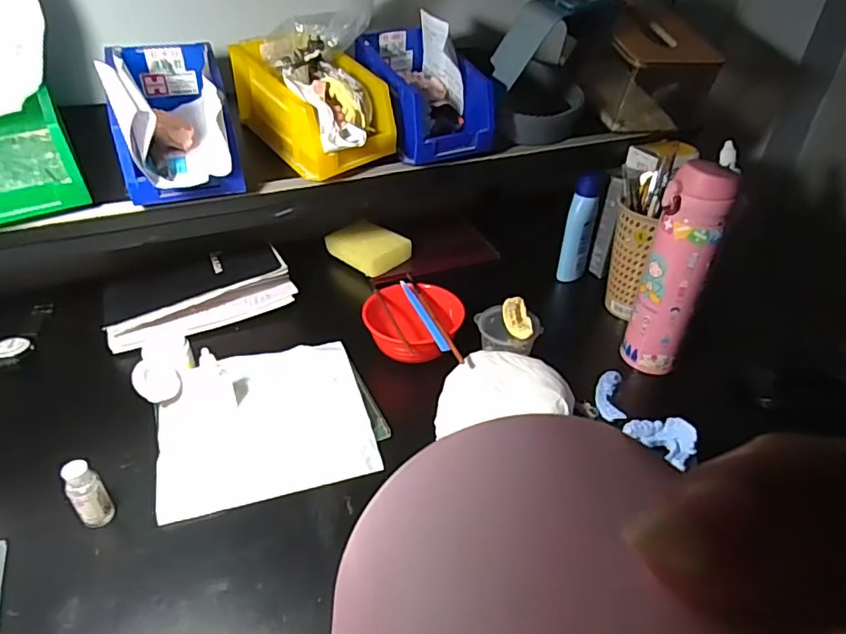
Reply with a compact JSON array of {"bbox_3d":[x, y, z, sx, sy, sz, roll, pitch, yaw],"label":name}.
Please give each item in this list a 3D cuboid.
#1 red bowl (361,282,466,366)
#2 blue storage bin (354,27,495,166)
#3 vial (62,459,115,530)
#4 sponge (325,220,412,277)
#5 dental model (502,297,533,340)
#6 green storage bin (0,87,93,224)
[{"bbox_3d":[-0.014,0.008,0.613,0.102,0.050,0.096,1,37,-1],"label":"red bowl"},{"bbox_3d":[-0.003,-0.250,0.614,0.098,0.104,0.155,-21,43,-28],"label":"blue storage bin"},{"bbox_3d":[-0.265,0.140,0.429,0.023,0.057,0.022,-28,46,-34],"label":"vial"},{"bbox_3d":[-0.082,-0.101,0.773,0.107,0.027,0.084,27,44,30],"label":"sponge"},{"bbox_3d":[0.102,0.004,0.589,0.027,0.024,0.056,1,37,-2],"label":"dental model"},{"bbox_3d":[-0.386,-0.161,0.493,0.099,0.090,0.168,-22,43,-28],"label":"green storage bin"}]

